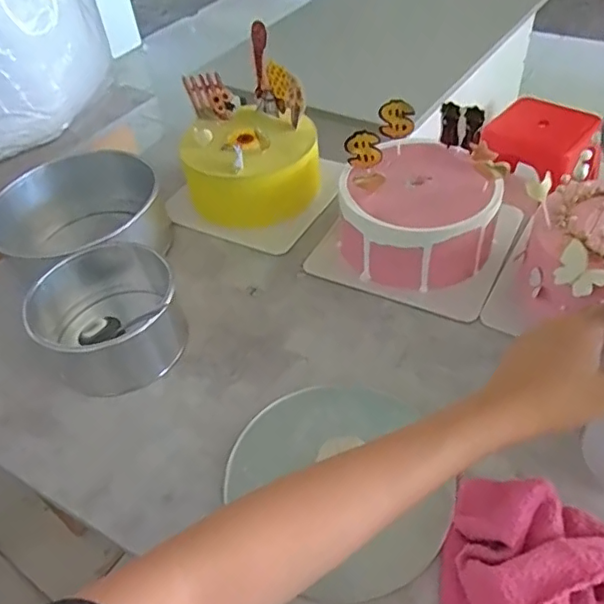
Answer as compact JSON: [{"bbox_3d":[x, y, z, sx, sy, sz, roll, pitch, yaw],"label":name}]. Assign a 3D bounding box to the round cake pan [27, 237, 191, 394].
[{"bbox_3d":[-0.194,0.013,0.587,0.142,0.082,0.131,-4,45,4],"label":"round cake pan"}]

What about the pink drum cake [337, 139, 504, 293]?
[{"bbox_3d":[0.128,-0.100,0.644,0.155,0.109,0.151,-4,45,4],"label":"pink drum cake"}]

